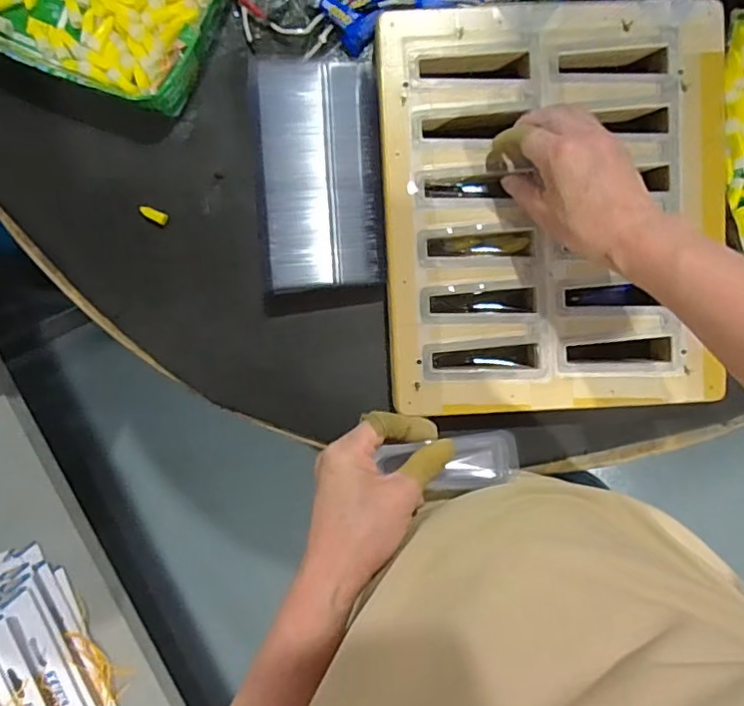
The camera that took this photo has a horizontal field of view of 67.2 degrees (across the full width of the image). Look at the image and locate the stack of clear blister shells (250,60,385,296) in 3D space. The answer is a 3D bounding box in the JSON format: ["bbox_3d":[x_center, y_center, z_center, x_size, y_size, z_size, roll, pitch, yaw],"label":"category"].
[{"bbox_3d":[-0.045,-0.157,0.489,0.104,0.032,0.194,-4,95,-1],"label":"stack of clear blister shells"}]

